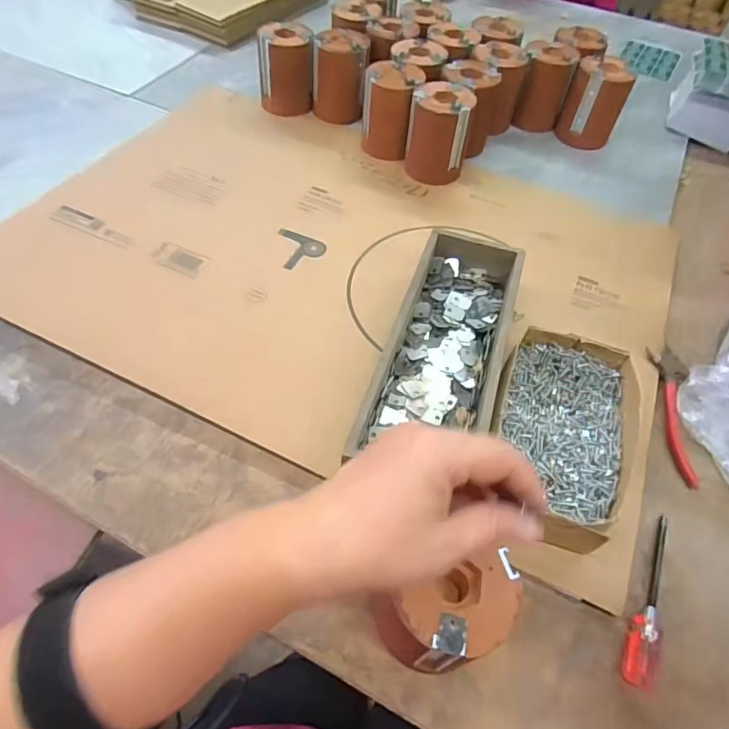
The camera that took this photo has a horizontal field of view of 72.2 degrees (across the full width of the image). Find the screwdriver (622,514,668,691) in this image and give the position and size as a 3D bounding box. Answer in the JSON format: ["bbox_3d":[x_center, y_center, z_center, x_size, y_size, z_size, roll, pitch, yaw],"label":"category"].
[{"bbox_3d":[0.222,0.176,0.382,0.020,0.021,0.137,30,57,16],"label":"screwdriver"}]

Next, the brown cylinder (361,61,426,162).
[{"bbox_3d":[0.036,-0.344,0.683,0.075,0.100,0.078,15,54,5],"label":"brown cylinder"}]

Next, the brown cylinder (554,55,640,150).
[{"bbox_3d":[0.332,-0.377,0.725,0.079,0.104,0.071,24,56,12],"label":"brown cylinder"}]

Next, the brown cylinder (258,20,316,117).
[{"bbox_3d":[-0.116,-0.431,0.733,0.077,0.101,0.069,-6,55,-9],"label":"brown cylinder"}]

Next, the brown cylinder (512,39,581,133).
[{"bbox_3d":[0.262,-0.412,0.743,0.071,0.102,0.077,10,54,3],"label":"brown cylinder"}]

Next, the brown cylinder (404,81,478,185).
[{"bbox_3d":[0.096,-0.299,0.655,0.076,0.102,0.076,10,54,2],"label":"brown cylinder"}]

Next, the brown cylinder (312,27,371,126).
[{"bbox_3d":[-0.035,-0.422,0.735,0.078,0.100,0.065,6,54,-1],"label":"brown cylinder"}]

